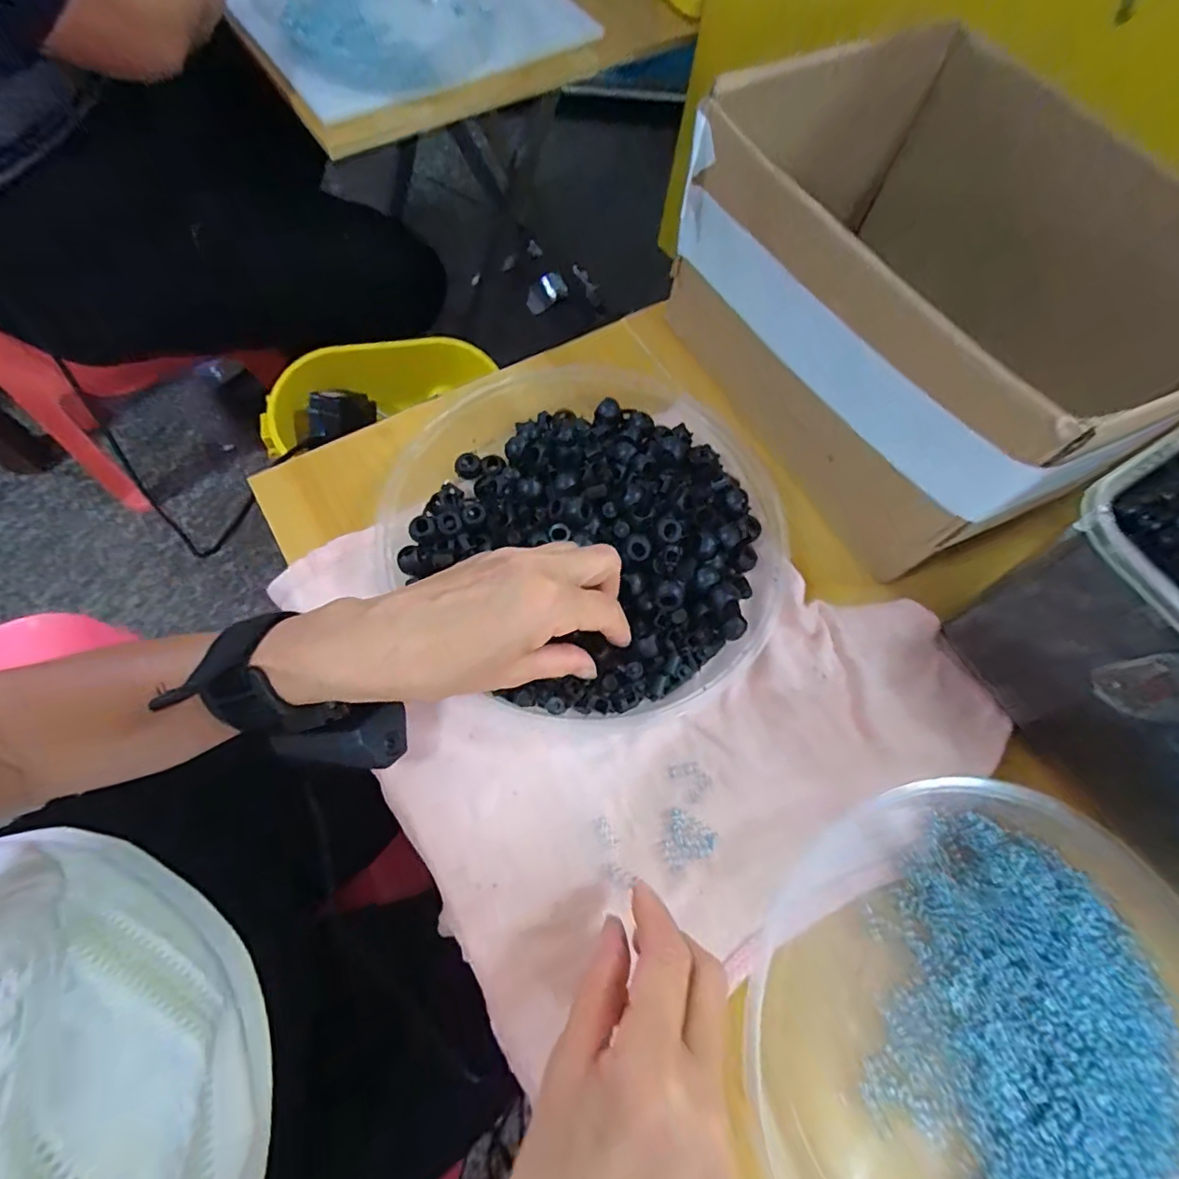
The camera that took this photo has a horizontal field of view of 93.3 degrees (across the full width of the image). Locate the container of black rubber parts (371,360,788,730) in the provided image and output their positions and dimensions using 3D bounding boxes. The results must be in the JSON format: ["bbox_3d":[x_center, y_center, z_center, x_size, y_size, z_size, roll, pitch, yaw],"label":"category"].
[{"bbox_3d":[0.008,-0.041,0.347,0.227,0.038,0.229,0,68,1],"label":"container of black rubber parts"}]

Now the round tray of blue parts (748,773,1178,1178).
[{"bbox_3d":[0.195,0.214,0.259,0.228,0.025,0.226,2,68,-4],"label":"round tray of blue parts"}]

